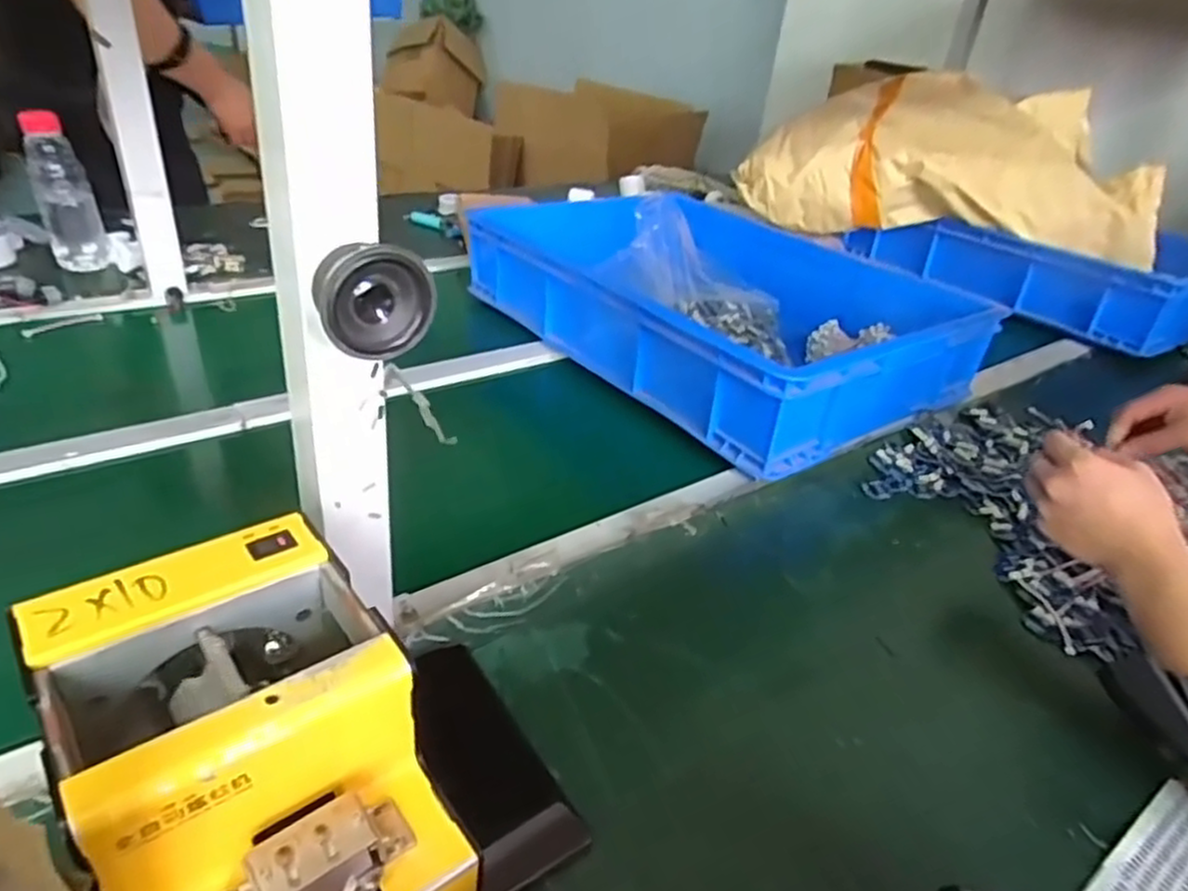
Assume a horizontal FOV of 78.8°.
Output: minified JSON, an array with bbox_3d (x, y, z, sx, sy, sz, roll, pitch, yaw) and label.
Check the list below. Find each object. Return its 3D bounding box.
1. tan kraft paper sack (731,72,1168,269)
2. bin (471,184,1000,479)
[{"bbox_3d":[0.611,-0.489,1.269,0.675,0.236,0.229,12,33,7],"label":"tan kraft paper sack"},{"bbox_3d":[0.178,-0.195,0.964,0.467,0.121,0.569,-16,39,-32],"label":"bin"}]

